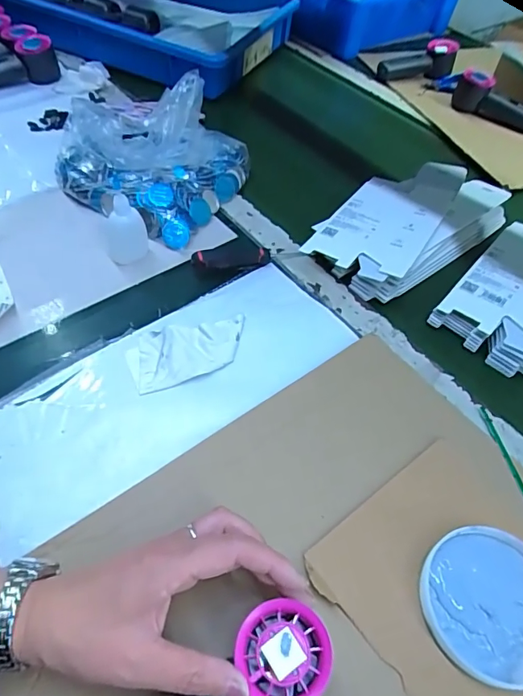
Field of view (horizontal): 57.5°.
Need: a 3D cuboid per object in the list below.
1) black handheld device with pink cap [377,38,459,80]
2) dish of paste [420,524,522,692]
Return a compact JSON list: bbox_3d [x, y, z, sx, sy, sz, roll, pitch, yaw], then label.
[{"bbox_3d":[0.298,-0.538,0.897,0.170,0.062,0.050,-28,59,-21],"label":"black handheld device with pink cap"},{"bbox_3d":[0.167,0.180,0.341,0.095,0.016,0.099,1,53,-1],"label":"dish of paste"}]

